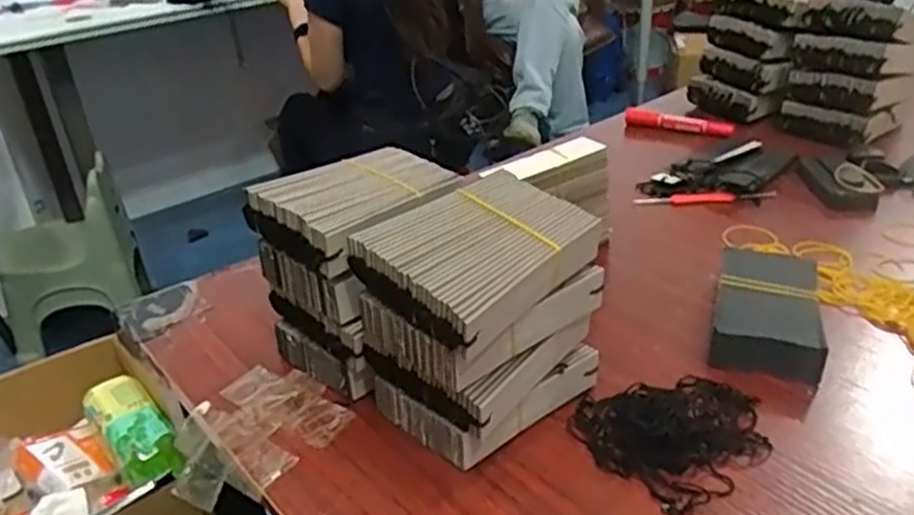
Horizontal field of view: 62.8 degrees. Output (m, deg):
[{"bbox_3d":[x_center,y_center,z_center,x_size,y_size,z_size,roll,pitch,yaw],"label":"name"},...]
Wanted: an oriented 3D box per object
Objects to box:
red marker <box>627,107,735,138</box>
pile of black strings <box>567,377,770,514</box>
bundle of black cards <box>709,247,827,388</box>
[{"bbox_3d":[0.290,-0.177,0.980,0.136,0.029,0.020,7,31,18],"label":"red marker"},{"bbox_3d":[0.144,0.110,0.503,0.111,0.024,0.107,-23,34,-31],"label":"pile of black strings"},{"bbox_3d":[0.246,0.038,0.589,0.075,0.038,0.136,8,31,20],"label":"bundle of black cards"}]

